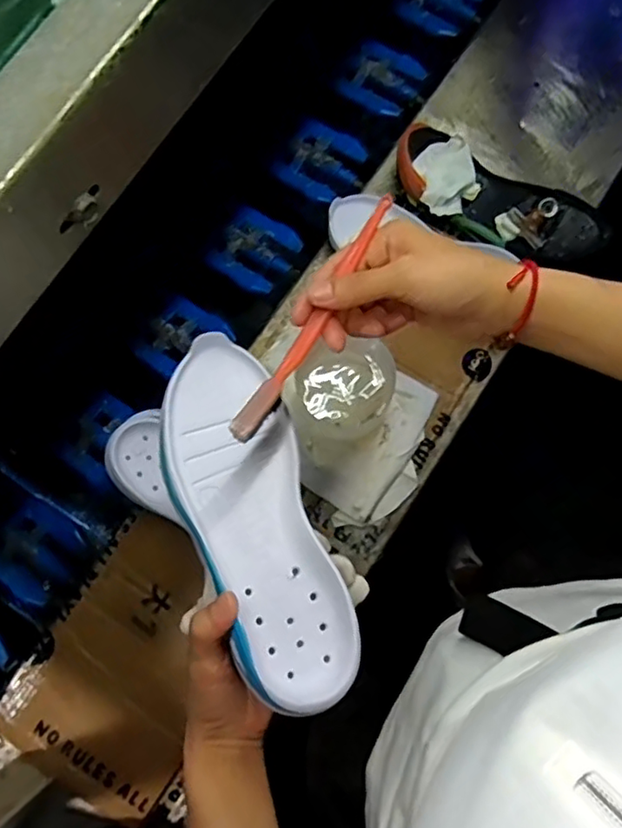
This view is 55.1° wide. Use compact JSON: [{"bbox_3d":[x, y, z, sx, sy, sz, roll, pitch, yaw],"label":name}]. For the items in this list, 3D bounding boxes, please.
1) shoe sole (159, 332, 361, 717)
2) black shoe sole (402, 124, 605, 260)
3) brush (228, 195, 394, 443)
[{"bbox_3d":[-0.035,0.065,0.381,0.082,0.037,0.233,-21,75,-4],"label":"shoe sole"},{"bbox_3d":[0.203,-0.230,0.652,0.239,0.047,0.092,26,83,4],"label":"black shoe sole"},{"bbox_3d":[0.003,-0.057,0.361,0.014,0.015,0.169,32,86,7],"label":"brush"}]

